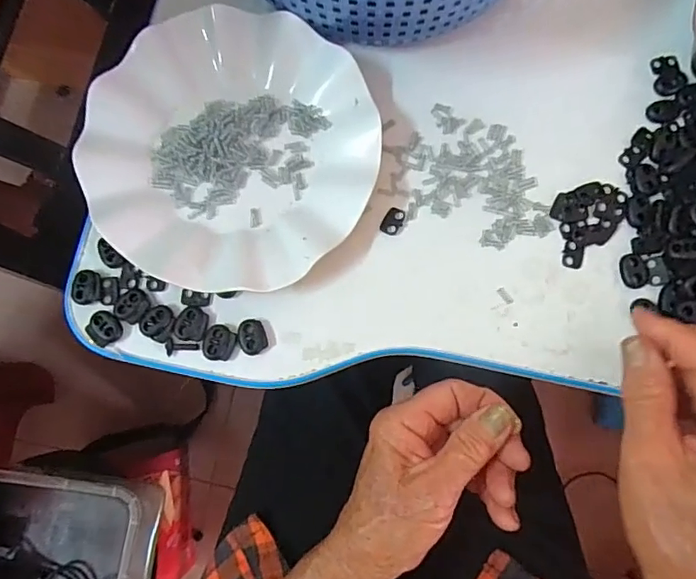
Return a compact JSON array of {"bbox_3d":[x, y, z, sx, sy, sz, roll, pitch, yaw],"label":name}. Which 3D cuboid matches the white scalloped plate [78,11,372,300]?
[{"bbox_3d":[-0.074,-0.090,0.323,0.176,0.034,0.176,0,80,2],"label":"white scalloped plate"}]

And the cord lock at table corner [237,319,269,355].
[{"bbox_3d":[-0.058,0.029,0.313,0.017,0.007,0.021,-26,80,-2],"label":"cord lock at table corner"}]

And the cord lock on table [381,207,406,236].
[{"bbox_3d":[0.029,-0.043,0.327,0.012,0.004,0.017,26,82,6],"label":"cord lock on table"}]

